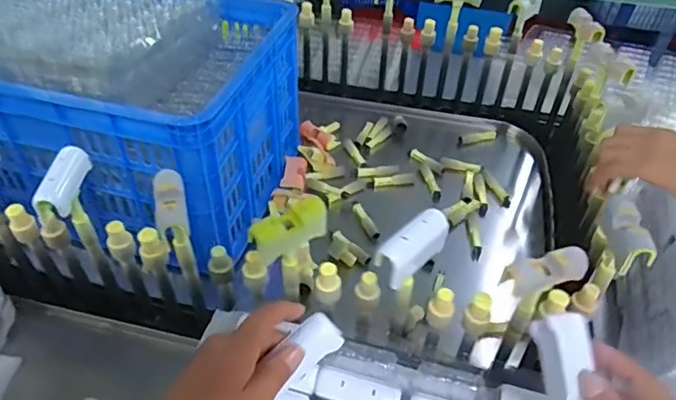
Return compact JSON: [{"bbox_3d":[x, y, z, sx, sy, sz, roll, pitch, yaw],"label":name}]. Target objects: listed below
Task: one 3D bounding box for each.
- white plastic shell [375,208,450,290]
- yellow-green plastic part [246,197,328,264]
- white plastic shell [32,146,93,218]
[{"bbox_3d":[0.069,0.042,0.486,0.074,0.038,0.026,-32,54,-31],"label":"white plastic shell"},{"bbox_3d":[-0.045,0.030,0.504,0.075,0.047,0.018,-23,50,-24],"label":"yellow-green plastic part"},{"bbox_3d":[-0.268,-0.020,0.524,0.028,0.029,0.072,6,44,3],"label":"white plastic shell"}]

